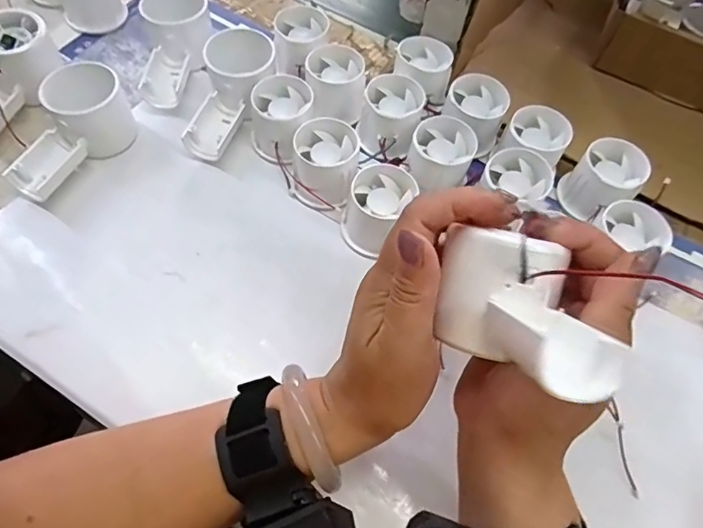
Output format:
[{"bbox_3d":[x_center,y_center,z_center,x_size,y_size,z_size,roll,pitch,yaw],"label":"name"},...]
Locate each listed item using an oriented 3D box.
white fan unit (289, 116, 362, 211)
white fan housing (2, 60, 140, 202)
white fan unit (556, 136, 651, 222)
[{"bbox_3d":[-0.021,-0.081,0.411,0.052,0.047,0.057,2,61,-3],"label":"white fan unit"},{"bbox_3d":[-0.231,-0.109,0.410,0.057,0.052,0.115,35,64,15],"label":"white fan housing"},{"bbox_3d":[0.208,-0.068,0.421,0.052,0.046,0.059,41,66,17],"label":"white fan unit"}]

